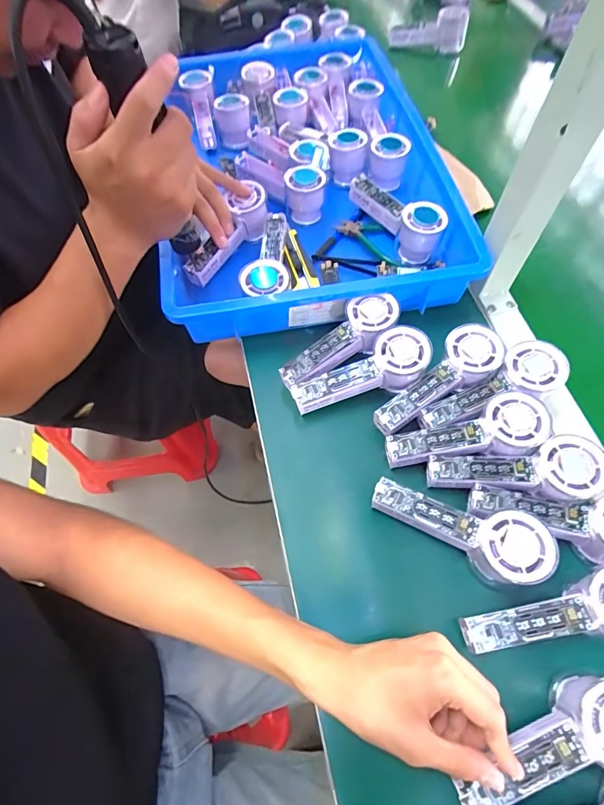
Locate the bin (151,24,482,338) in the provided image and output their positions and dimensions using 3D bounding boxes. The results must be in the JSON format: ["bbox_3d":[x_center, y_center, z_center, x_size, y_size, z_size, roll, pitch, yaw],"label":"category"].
[{"bbox_3d":[0.008,-0.340,0.601,0.359,0.078,0.584,-5,61,-2],"label":"bin"}]

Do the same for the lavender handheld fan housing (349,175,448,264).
[{"bbox_3d":[0.121,-0.247,0.550,0.042,0.060,0.145,-34,66,-17],"label":"lavender handheld fan housing"}]

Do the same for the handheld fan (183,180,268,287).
[{"bbox_3d":[-0.095,-0.213,0.541,0.043,0.049,0.145,37,83,19],"label":"handheld fan"}]

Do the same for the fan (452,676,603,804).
[{"bbox_3d":[0.177,0.240,0.291,0.146,0.027,0.061,-27,63,4],"label":"fan"}]

